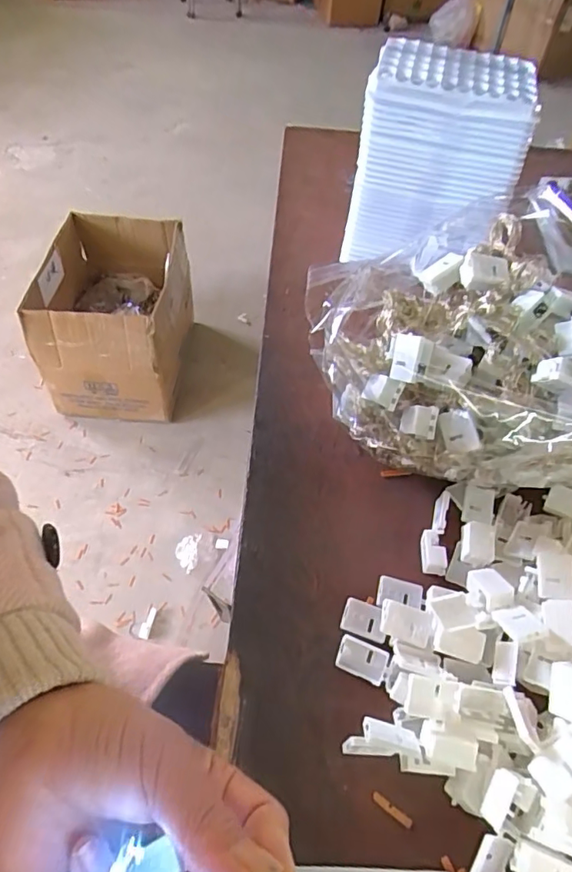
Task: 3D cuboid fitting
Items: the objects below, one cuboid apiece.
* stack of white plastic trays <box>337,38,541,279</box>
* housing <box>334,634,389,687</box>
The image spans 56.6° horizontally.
[{"bbox_3d":[0.129,-0.235,0.478,0.132,0.168,0.089,14,54,6],"label":"stack of white plastic trays"},{"bbox_3d":[0.043,0.127,0.302,0.028,0.004,0.019,15,83,23],"label":"housing"}]

